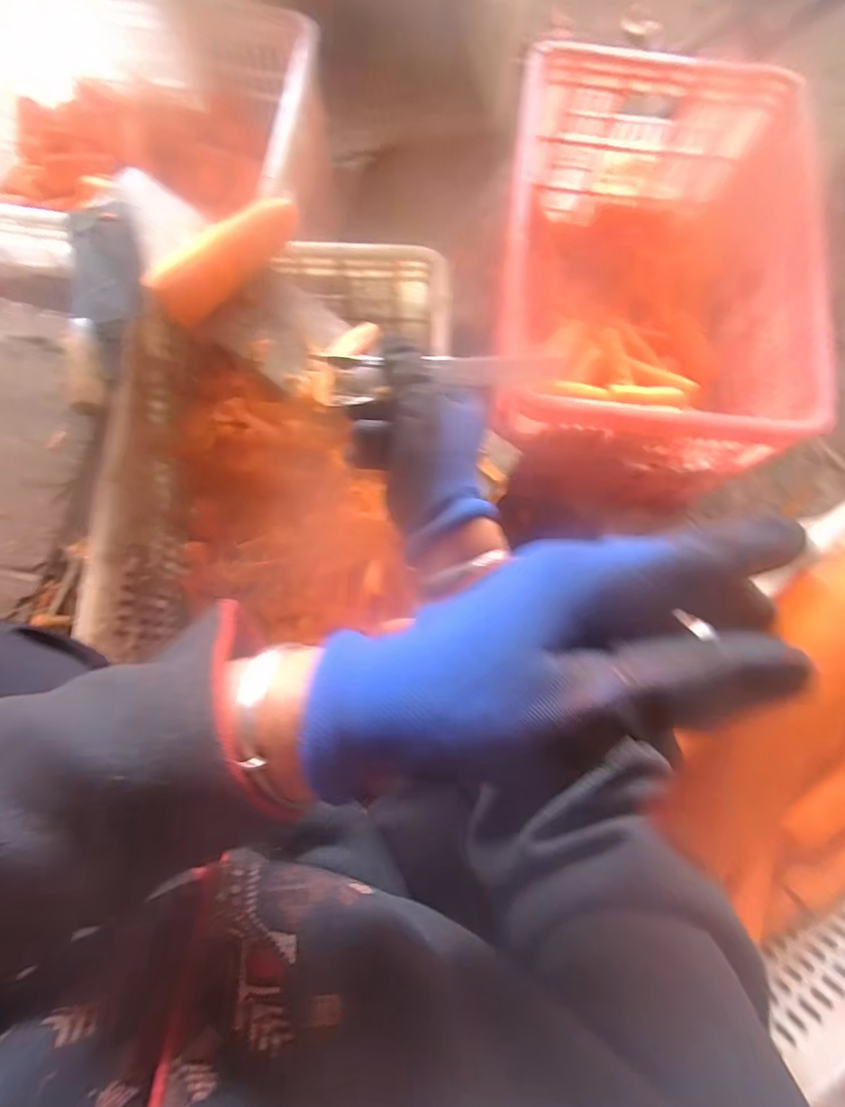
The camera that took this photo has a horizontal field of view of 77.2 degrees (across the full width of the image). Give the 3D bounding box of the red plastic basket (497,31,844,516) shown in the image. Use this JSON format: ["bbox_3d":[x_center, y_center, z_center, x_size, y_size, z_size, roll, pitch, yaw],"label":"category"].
[{"bbox_3d":[0.282,-0.361,0.741,0.350,0.256,0.510,6,78,1],"label":"red plastic basket"}]

